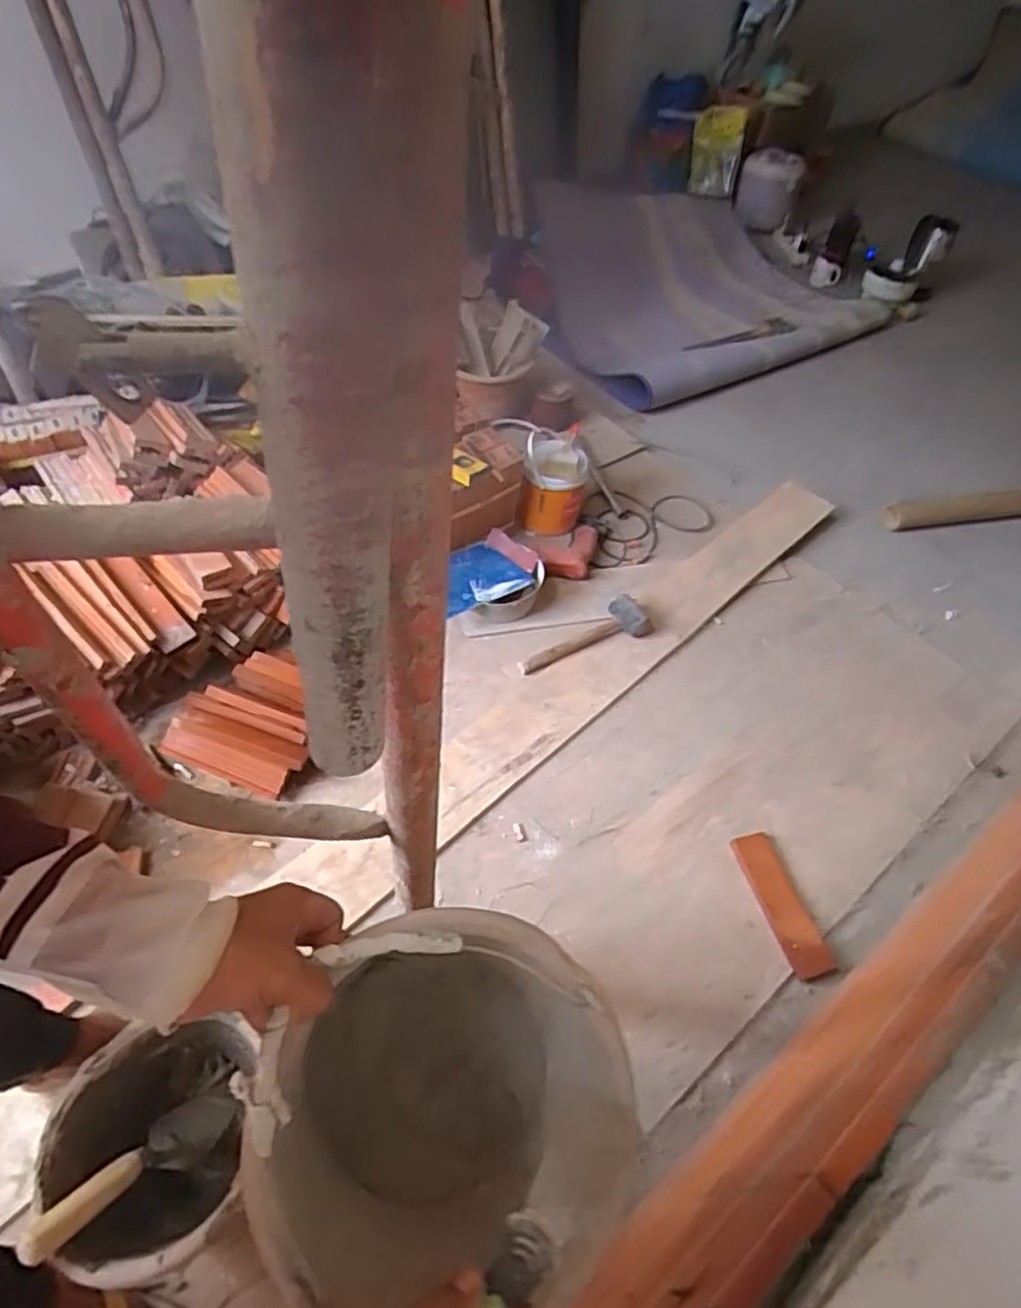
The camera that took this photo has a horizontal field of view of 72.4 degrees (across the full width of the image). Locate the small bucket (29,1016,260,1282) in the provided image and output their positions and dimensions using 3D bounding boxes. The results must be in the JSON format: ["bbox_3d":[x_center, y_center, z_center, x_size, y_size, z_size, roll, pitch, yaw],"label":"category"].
[{"bbox_3d":[-0.410,0.575,0.816,0.200,0.161,0.222,-1,51,-6],"label":"small bucket"}]

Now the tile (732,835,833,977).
[{"bbox_3d":[0.446,0.410,1.153,0.072,0.011,0.233,-11,54,-12],"label":"tile"}]

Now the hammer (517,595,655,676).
[{"bbox_3d":[0.157,-0.036,1.450,0.311,0.043,0.103,-23,57,-19],"label":"hammer"}]

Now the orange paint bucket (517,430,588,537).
[{"bbox_3d":[0.100,-0.388,1.640,0.144,0.175,0.136,10,53,5],"label":"orange paint bucket"}]

